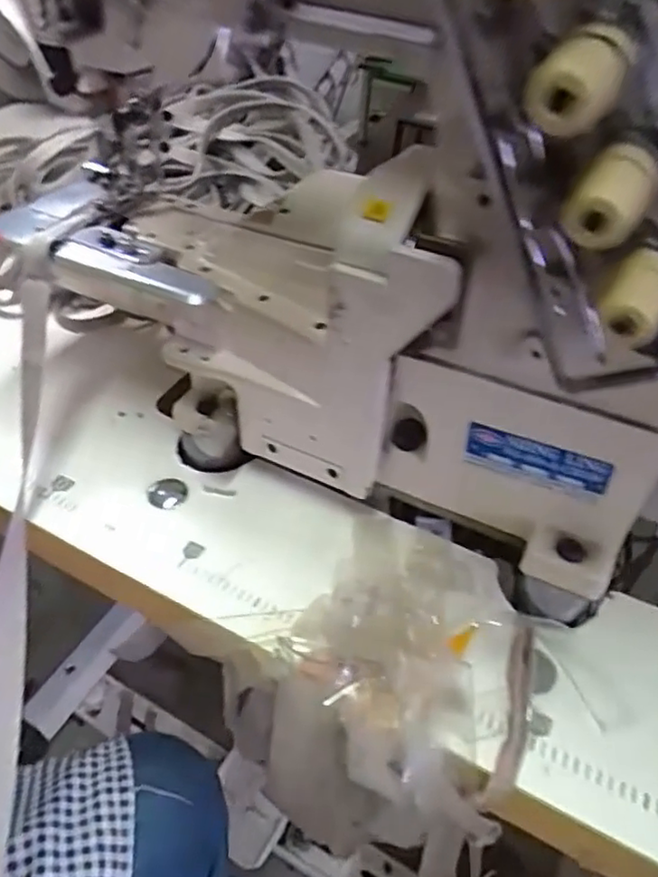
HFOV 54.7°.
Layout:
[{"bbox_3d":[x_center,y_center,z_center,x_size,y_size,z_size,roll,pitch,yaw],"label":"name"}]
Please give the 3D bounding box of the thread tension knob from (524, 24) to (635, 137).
[{"bbox_3d":[0.068,-0.098,0.173,0.024,0.021,0.046,17,42,16],"label":"thread tension knob"}]

